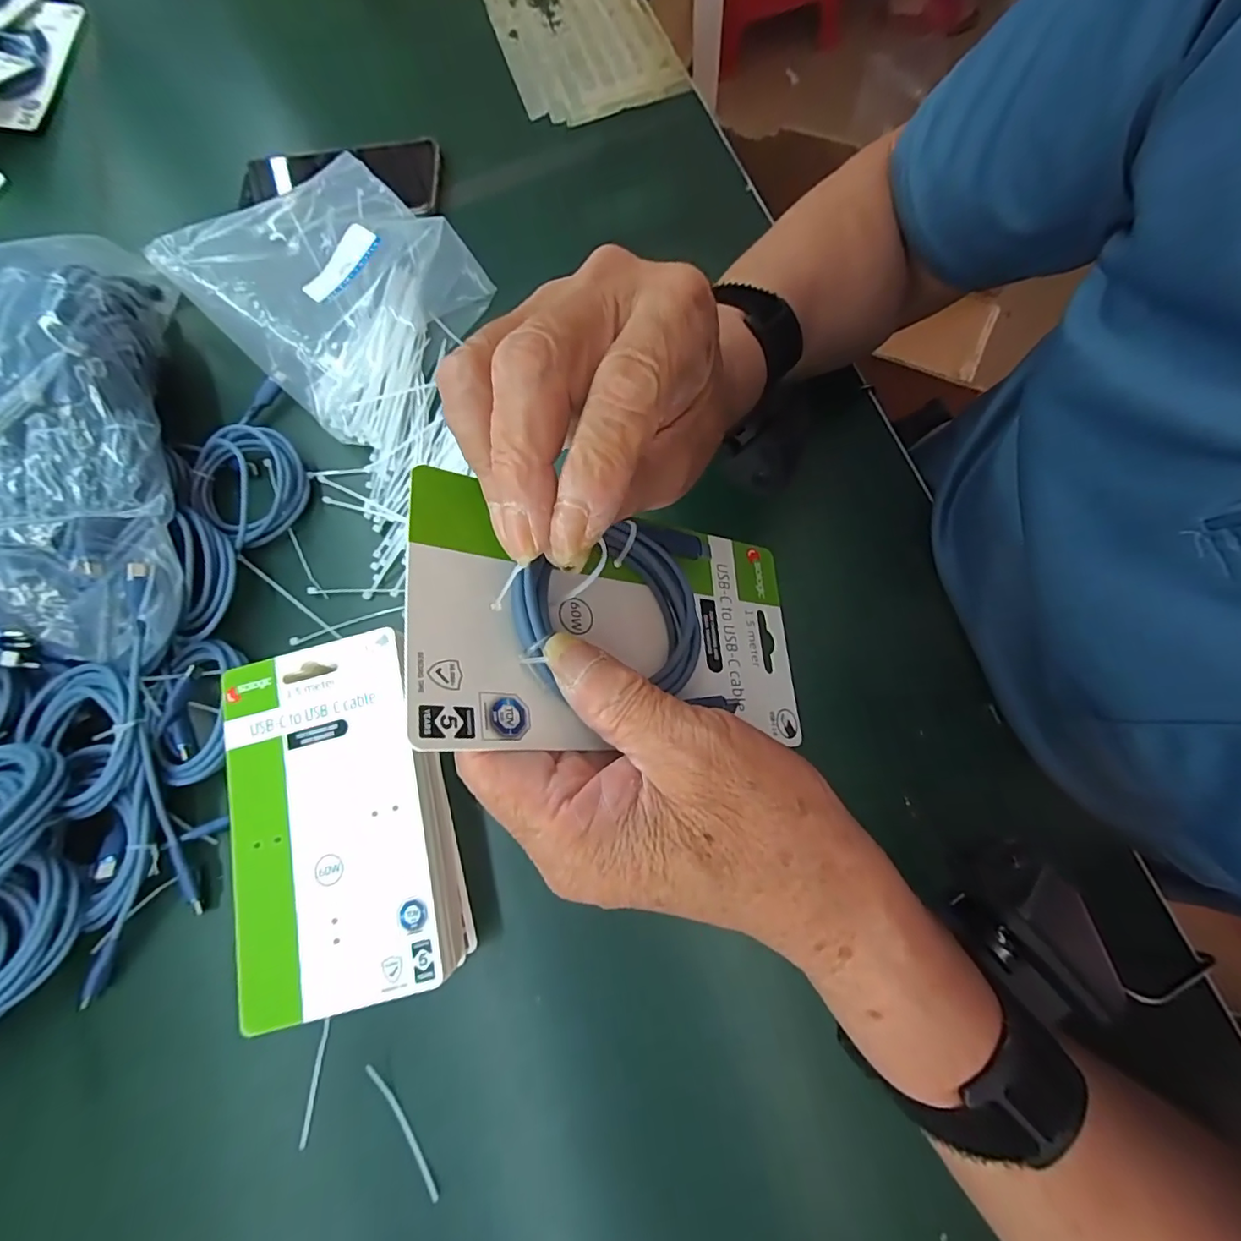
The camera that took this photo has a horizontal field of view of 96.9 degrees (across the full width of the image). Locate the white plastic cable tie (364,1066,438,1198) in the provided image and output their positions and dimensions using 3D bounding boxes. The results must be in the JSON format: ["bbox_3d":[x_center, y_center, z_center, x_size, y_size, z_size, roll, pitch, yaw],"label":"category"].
[{"bbox_3d":[-0.108,0.252,0.273,0.006,0.004,0.066,-36,77,-8],"label":"white plastic cable tie"}]

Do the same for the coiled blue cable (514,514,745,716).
[{"bbox_3d":[0.002,-0.006,0.215,0.090,0.013,0.073,9,68,-28],"label":"coiled blue cable"}]

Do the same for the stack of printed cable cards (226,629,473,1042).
[{"bbox_3d":[-0.146,0.102,0.298,0.109,0.043,0.176,-15,75,-2],"label":"stack of printed cable cards"}]

